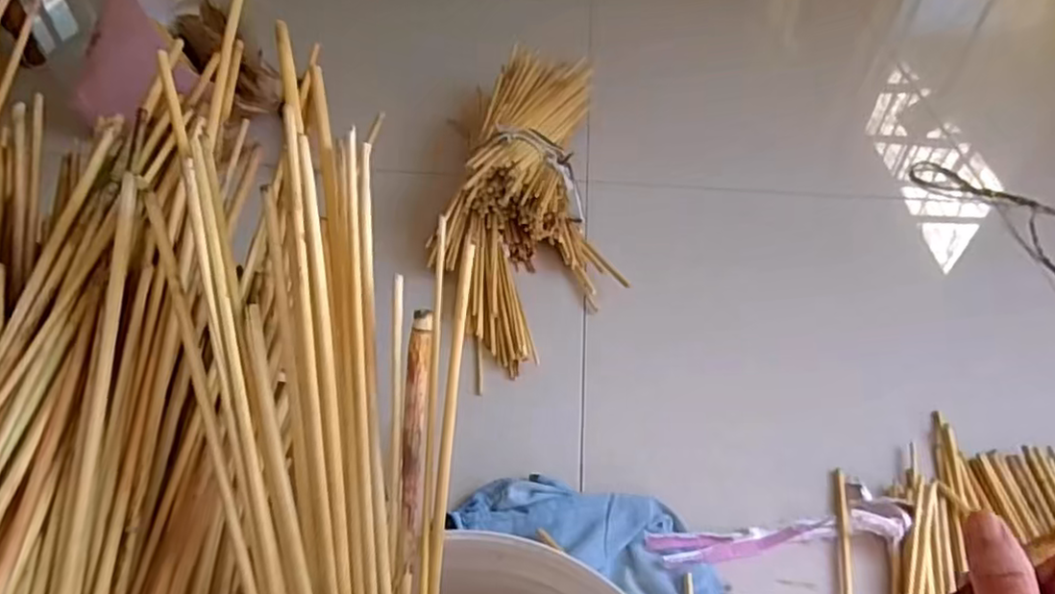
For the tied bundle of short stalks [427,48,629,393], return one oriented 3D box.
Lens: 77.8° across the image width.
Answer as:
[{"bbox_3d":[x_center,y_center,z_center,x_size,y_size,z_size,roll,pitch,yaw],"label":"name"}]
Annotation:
[{"bbox_3d":[-0.012,-0.223,1.199,0.301,0.155,0.790,-1,46,-3],"label":"tied bundle of short stalks"}]

